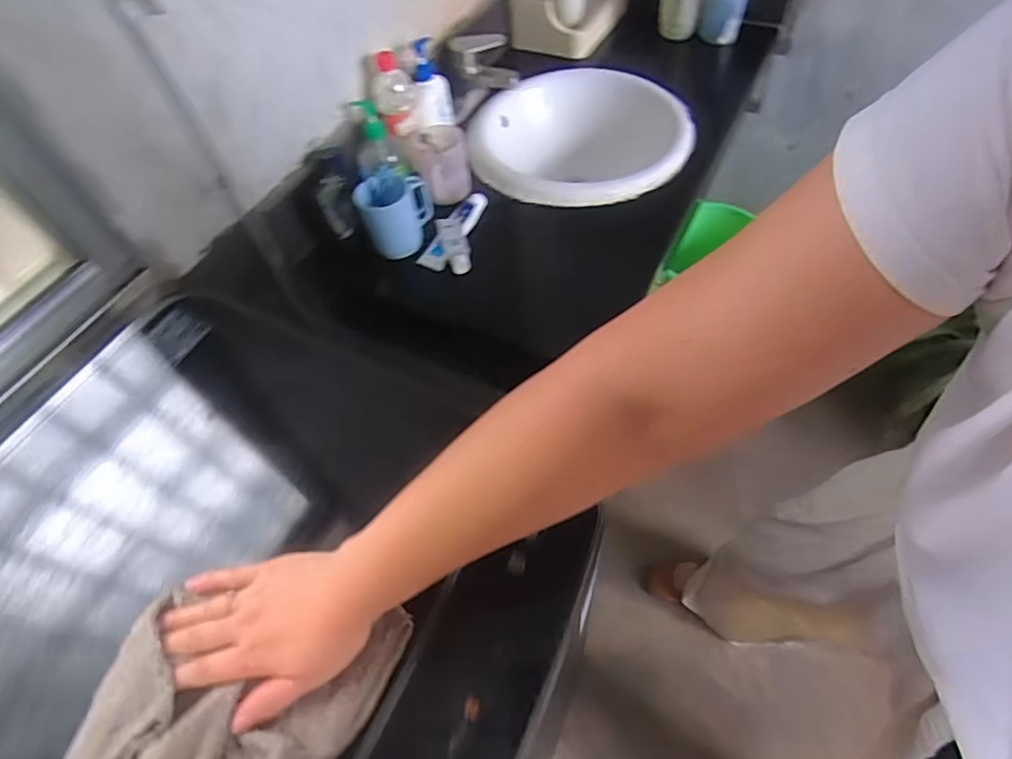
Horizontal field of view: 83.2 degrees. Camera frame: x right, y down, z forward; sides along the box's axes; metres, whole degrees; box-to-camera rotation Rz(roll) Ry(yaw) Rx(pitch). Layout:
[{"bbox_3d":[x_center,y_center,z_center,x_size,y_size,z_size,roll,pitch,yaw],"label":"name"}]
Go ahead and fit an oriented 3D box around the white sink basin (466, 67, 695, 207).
[{"bbox_3d":[0.139,-0.421,1.124,0.408,0.172,0.382,4,57,8],"label":"white sink basin"}]

